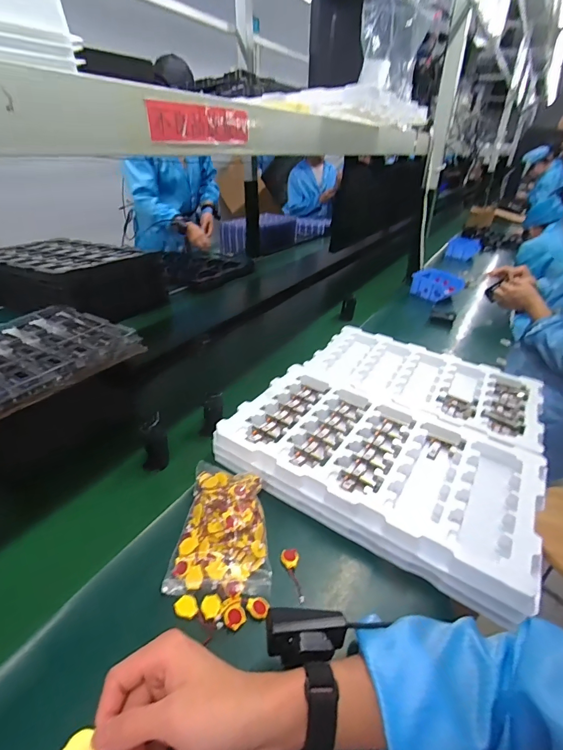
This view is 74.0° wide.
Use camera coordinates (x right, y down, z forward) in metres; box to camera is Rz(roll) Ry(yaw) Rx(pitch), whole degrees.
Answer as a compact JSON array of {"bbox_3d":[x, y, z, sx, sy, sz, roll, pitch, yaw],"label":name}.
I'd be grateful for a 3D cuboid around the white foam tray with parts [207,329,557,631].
[{"bbox_3d":[0.209,0.067,0.656,0.430,0.057,0.516,20,36,27],"label":"white foam tray with parts"}]

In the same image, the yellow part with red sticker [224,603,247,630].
[{"bbox_3d":[-0.049,0.250,0.389,0.022,0.004,0.023,1,32,-1],"label":"yellow part with red sticker"}]

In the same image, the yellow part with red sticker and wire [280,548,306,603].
[{"bbox_3d":[0.013,0.232,0.434,0.022,0.009,0.061,-3,32,-8],"label":"yellow part with red sticker and wire"}]

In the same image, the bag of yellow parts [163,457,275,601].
[{"bbox_3d":[-0.070,0.178,0.467,0.112,0.039,0.164,1,32,-1],"label":"bag of yellow parts"}]

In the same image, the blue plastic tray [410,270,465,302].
[{"bbox_3d":[0.524,-0.309,1.283,0.101,0.085,0.138,-19,37,-30],"label":"blue plastic tray"}]

